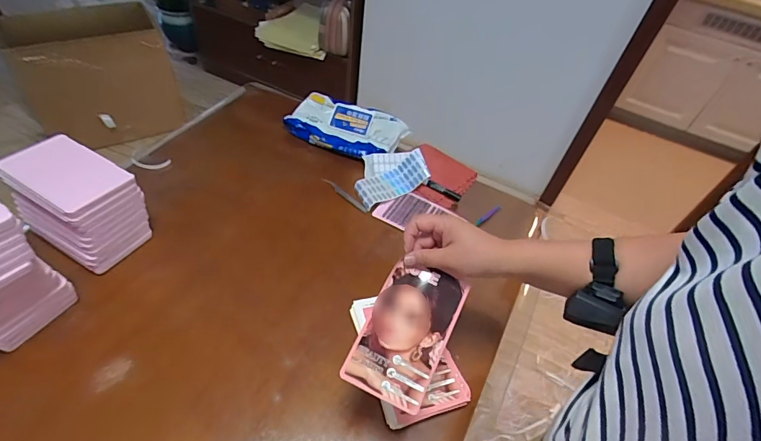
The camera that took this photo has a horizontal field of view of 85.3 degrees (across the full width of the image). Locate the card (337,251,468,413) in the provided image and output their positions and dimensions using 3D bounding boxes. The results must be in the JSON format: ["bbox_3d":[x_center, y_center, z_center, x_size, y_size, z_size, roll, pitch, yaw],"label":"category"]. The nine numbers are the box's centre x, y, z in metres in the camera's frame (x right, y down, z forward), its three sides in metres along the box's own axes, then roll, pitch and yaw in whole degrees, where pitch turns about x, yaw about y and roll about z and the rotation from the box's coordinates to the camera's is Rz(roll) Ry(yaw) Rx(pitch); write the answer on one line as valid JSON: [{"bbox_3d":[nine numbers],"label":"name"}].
[{"bbox_3d":[0.032,0.133,0.503,0.098,0.010,0.165,29,72,-2],"label":"card"}]

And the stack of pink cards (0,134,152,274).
[{"bbox_3d":[-0.497,-0.023,0.687,0.183,0.148,0.122,28,50,16],"label":"stack of pink cards"}]

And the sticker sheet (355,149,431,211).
[{"bbox_3d":[0.013,-0.104,0.884,0.155,0.053,0.120,-19,52,-21],"label":"sticker sheet"}]

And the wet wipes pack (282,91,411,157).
[{"bbox_3d":[-0.082,-0.217,0.966,0.272,0.067,0.134,23,49,12],"label":"wet wipes pack"}]

